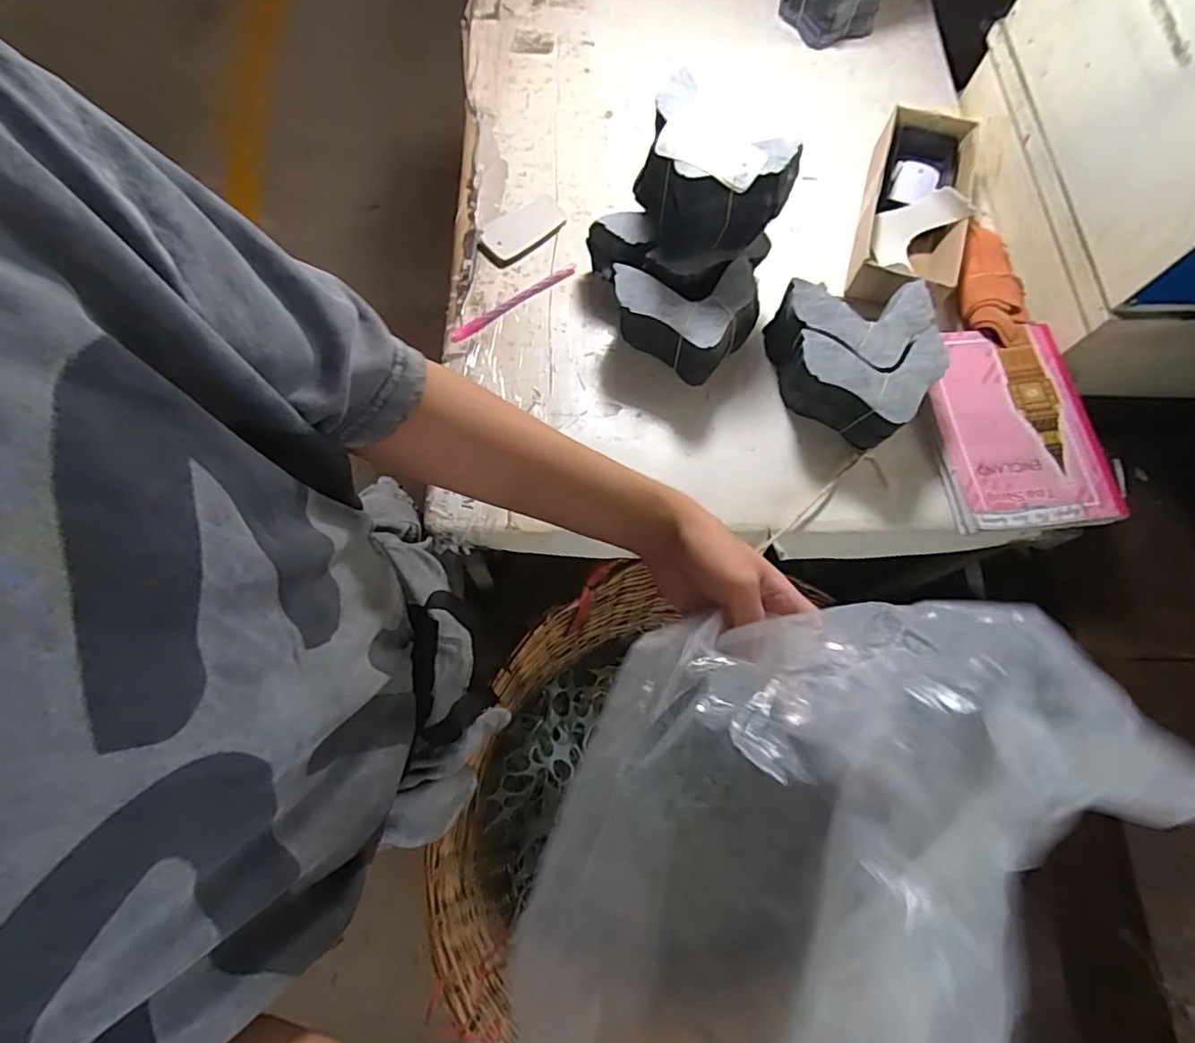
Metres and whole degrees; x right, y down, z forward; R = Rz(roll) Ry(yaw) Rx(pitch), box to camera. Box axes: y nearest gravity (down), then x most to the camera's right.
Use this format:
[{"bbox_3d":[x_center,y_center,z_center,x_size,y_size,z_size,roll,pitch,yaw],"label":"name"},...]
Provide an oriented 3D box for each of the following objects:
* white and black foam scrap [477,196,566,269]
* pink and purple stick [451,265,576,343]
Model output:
[{"bbox_3d":[-0.098,-0.378,0.769,0.118,0.015,0.069,-38,77,-14],"label":"white and black foam scrap"},{"bbox_3d":[-0.102,-0.272,0.736,0.181,0.004,0.018,-33,75,-13],"label":"pink and purple stick"}]

